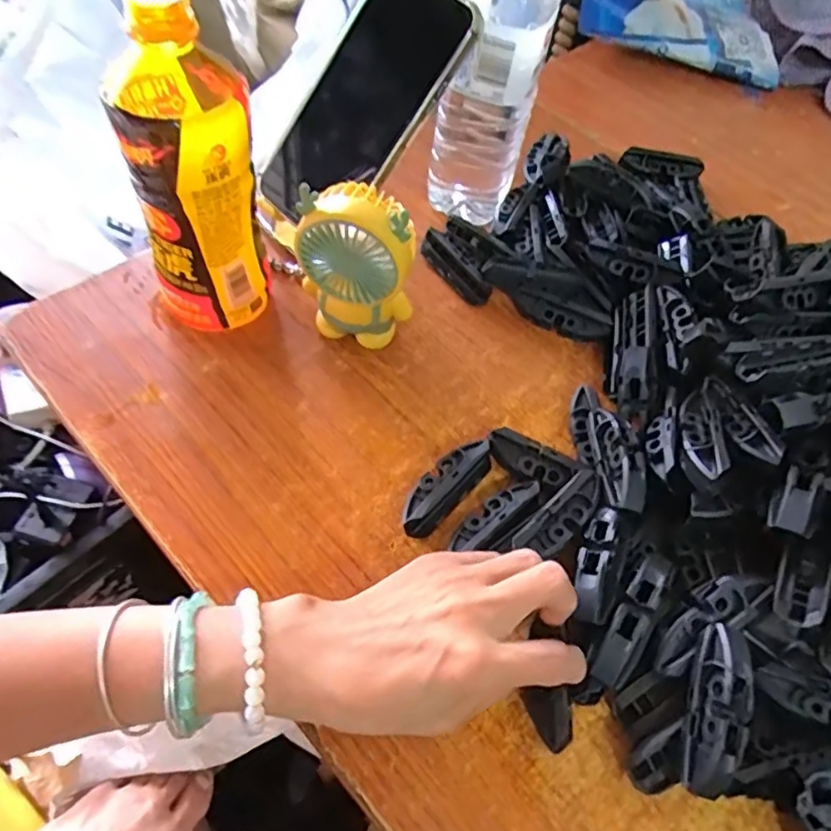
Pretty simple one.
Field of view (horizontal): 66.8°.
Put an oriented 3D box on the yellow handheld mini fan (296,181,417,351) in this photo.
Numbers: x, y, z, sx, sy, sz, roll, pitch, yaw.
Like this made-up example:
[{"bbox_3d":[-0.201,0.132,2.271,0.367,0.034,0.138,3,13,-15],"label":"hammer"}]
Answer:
[{"bbox_3d":[-0.033,-0.089,0.387,0.065,0.110,0.038,18,57,5],"label":"yellow handheld mini fan"}]

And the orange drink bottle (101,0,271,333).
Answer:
[{"bbox_3d":[-0.126,-0.135,0.358,0.070,0.185,0.075,-19,61,-19],"label":"orange drink bottle"}]

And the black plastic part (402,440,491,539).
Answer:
[{"bbox_3d":[0.017,0.041,0.361,0.023,0.020,0.068,38,61,17],"label":"black plastic part"}]

